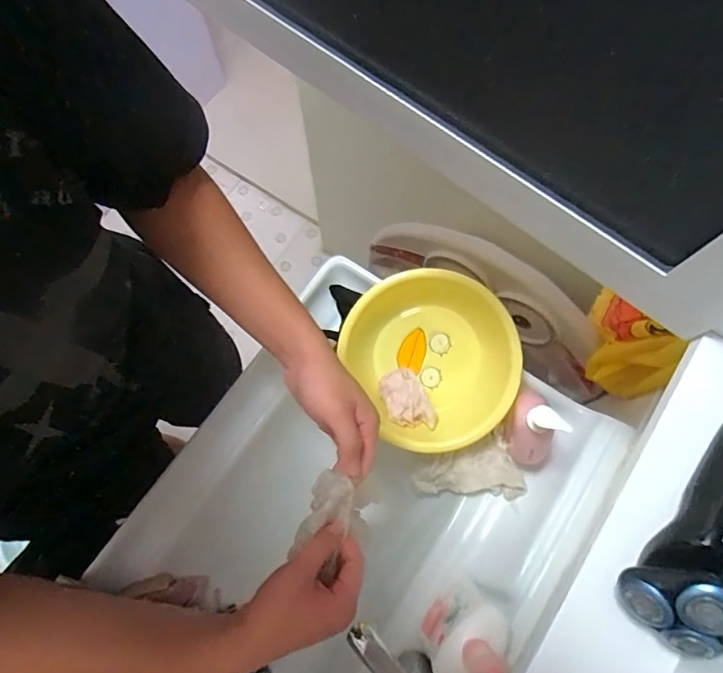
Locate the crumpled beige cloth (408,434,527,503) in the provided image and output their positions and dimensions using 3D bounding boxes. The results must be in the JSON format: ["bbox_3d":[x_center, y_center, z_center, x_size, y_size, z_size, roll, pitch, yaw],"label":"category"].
[{"bbox_3d":[0.139,0.186,0.674,0.157,0.063,0.086,-13,72,19],"label":"crumpled beige cloth"}]

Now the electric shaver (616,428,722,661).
[{"bbox_3d":[0.218,0.108,0.280,0.055,0.047,0.157,43,78,12],"label":"electric shaver"}]

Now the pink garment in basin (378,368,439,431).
[{"bbox_3d":[0.062,0.089,0.656,0.057,0.029,0.088,-26,75,-8],"label":"pink garment in basin"}]

